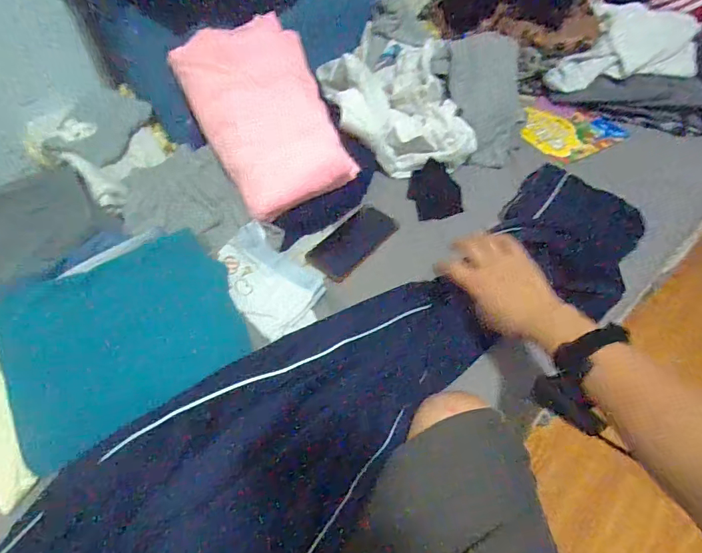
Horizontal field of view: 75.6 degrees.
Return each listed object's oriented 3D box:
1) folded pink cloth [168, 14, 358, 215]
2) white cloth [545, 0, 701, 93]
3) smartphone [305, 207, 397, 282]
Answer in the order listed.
[{"bbox_3d":[-0.126,-0.244,0.684,0.189,0.051,0.288,-26,86,-6],"label":"folded pink cloth"},{"bbox_3d":[0.556,-0.494,0.944,0.282,0.039,0.191,-4,84,11],"label":"white cloth"},{"bbox_3d":[0.005,-0.055,0.716,0.069,0.014,0.153,35,59,23],"label":"smartphone"}]

